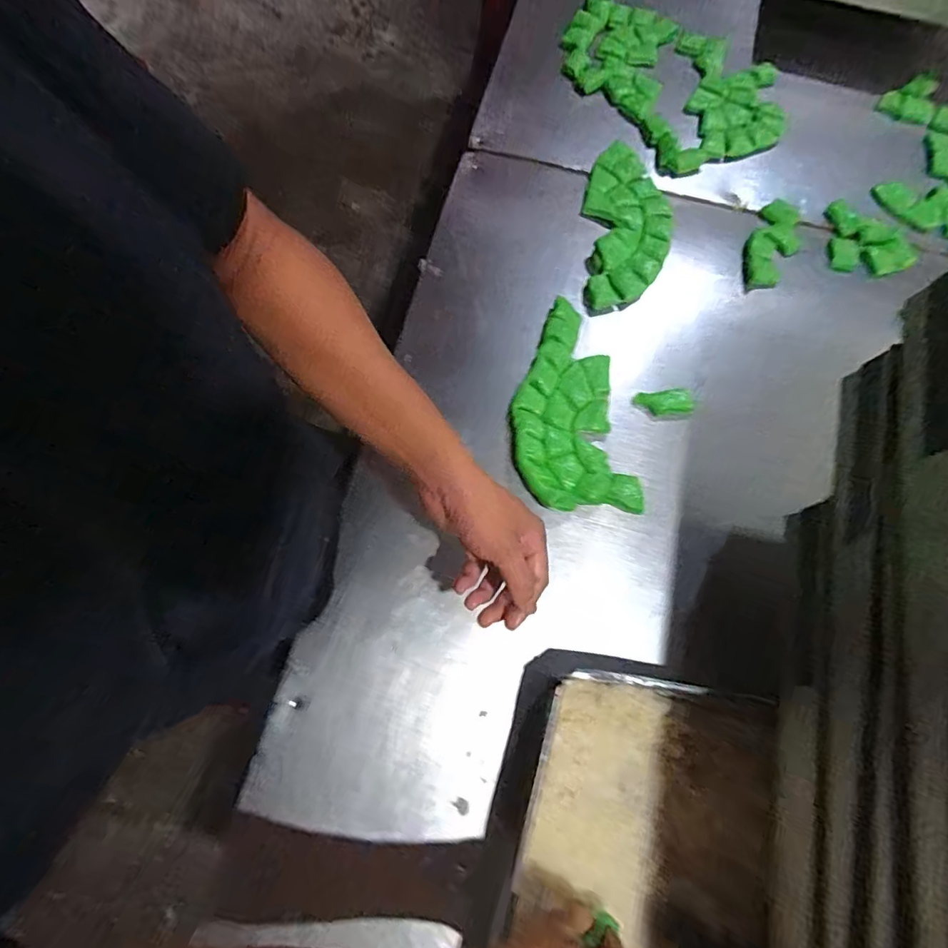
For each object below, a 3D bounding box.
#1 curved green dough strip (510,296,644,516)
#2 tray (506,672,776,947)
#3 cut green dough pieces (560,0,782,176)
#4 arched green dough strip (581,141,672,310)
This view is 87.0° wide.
[{"bbox_3d":[0.108,-0.079,0.599,0.128,0.029,0.256,-6,72,-6],"label":"curved green dough strip"},{"bbox_3d":[0.140,0.384,0.431,0.237,0.059,0.388,15,71,4],"label":"tray"},{"bbox_3d":[0.314,-0.644,0.796,0.278,0.022,0.389,-33,77,-13],"label":"cut green dough pieces"},{"bbox_3d":[0.211,-0.349,0.691,0.113,0.024,0.276,3,72,-3],"label":"arched green dough strip"}]

